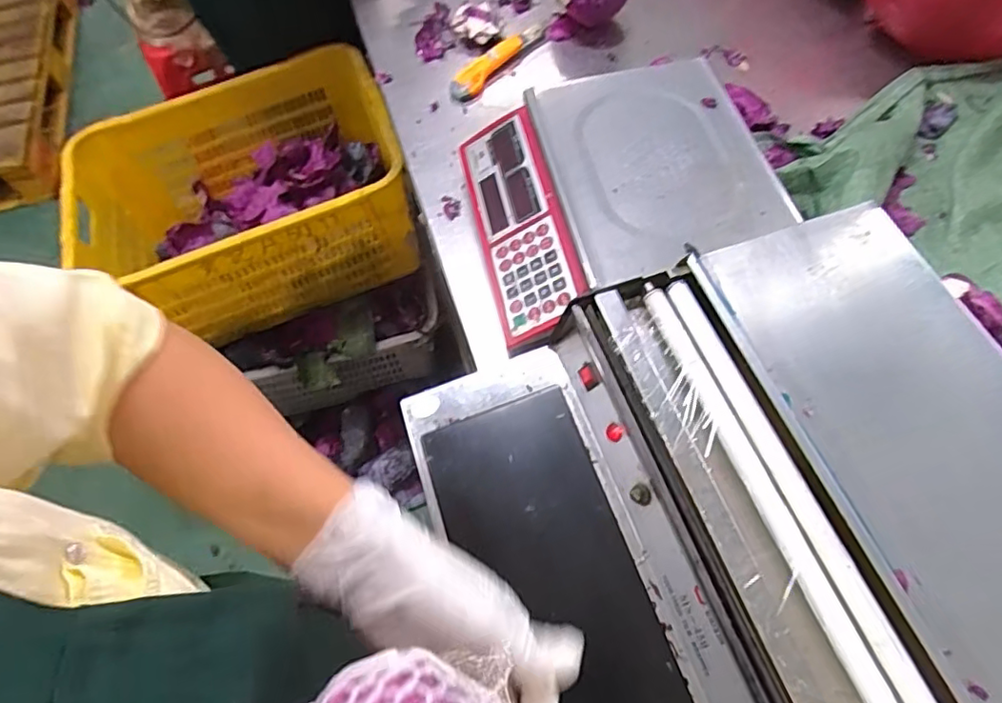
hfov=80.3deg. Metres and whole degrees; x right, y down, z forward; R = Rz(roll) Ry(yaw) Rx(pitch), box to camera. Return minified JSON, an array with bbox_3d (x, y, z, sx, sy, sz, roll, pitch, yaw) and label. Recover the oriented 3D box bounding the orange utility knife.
[{"bbox_3d":[-0.009,-0.440,0.904,0.042,0.027,0.201,34,68,19],"label":"orange utility knife"}]

